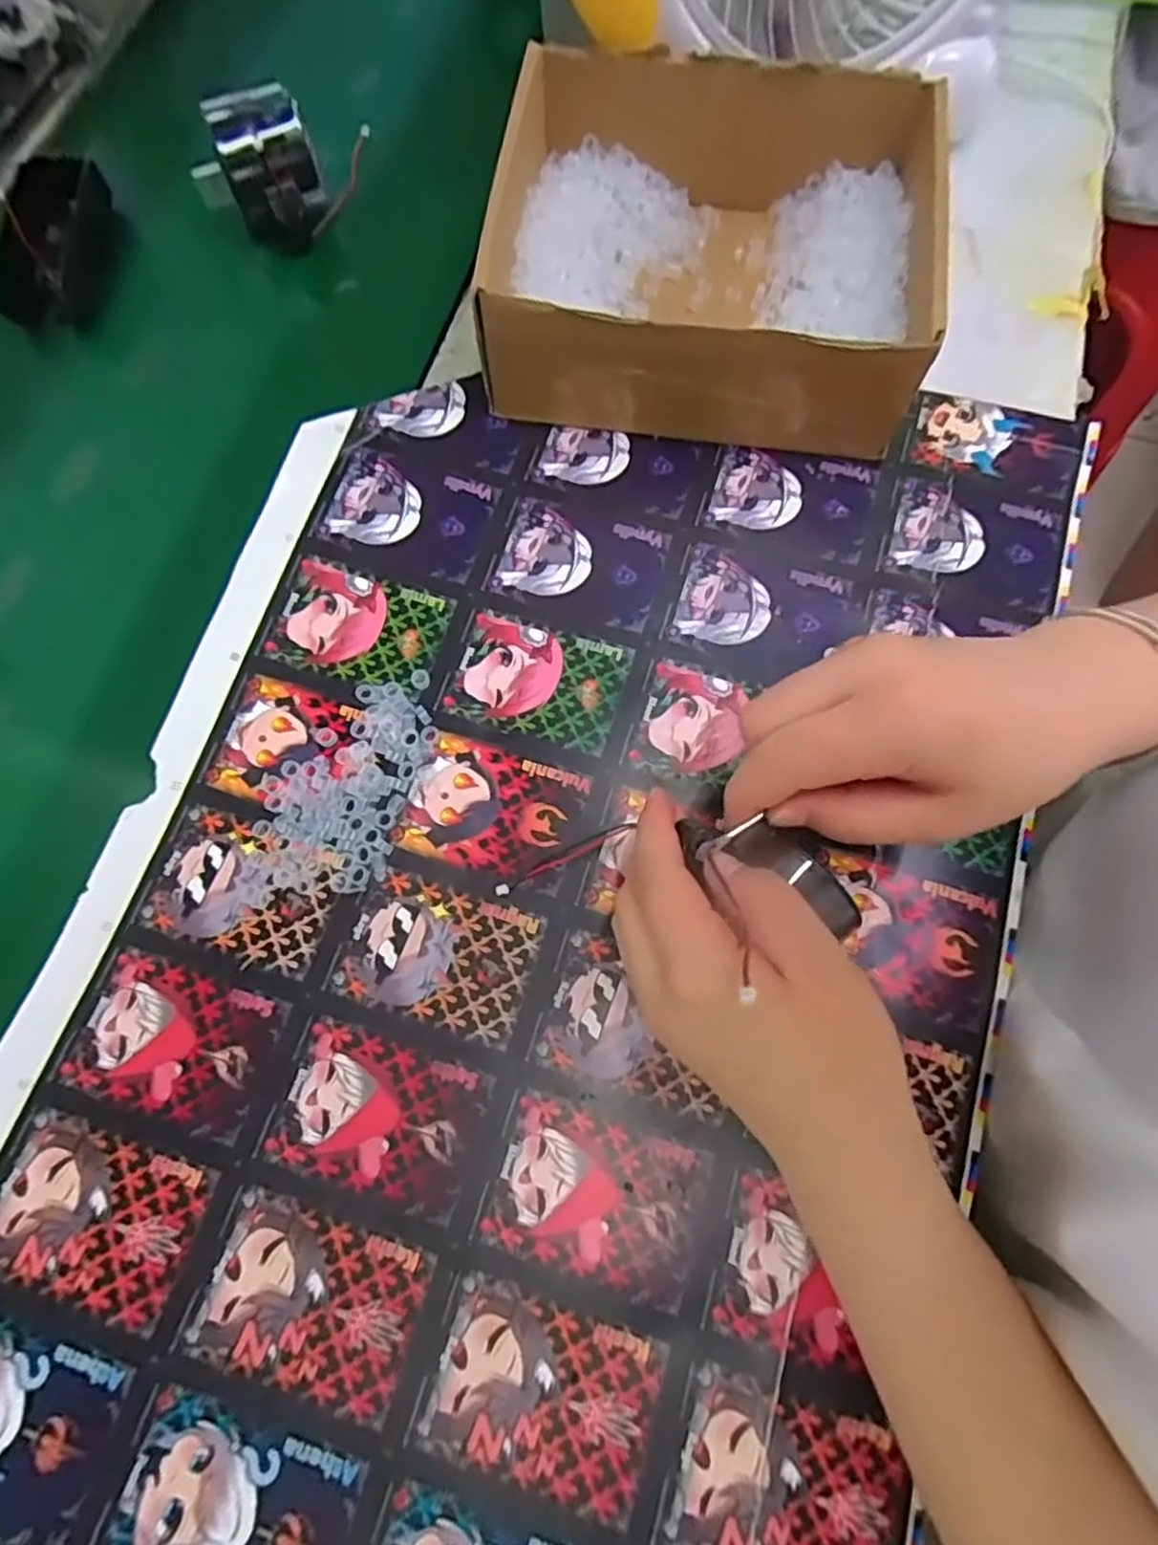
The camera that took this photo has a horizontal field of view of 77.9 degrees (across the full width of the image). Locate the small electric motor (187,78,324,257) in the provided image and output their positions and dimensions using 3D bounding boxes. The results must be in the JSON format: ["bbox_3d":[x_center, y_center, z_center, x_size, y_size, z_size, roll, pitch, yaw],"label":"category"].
[{"bbox_3d":[-0.186,-0.355,0.422,0.056,0.058,0.055,0,74,1],"label":"small electric motor"}]

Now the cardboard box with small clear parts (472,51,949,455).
[{"bbox_3d":[0.066,-0.265,0.368,0.205,0.072,0.171,7,75,3],"label":"cardboard box with small clear parts"}]

